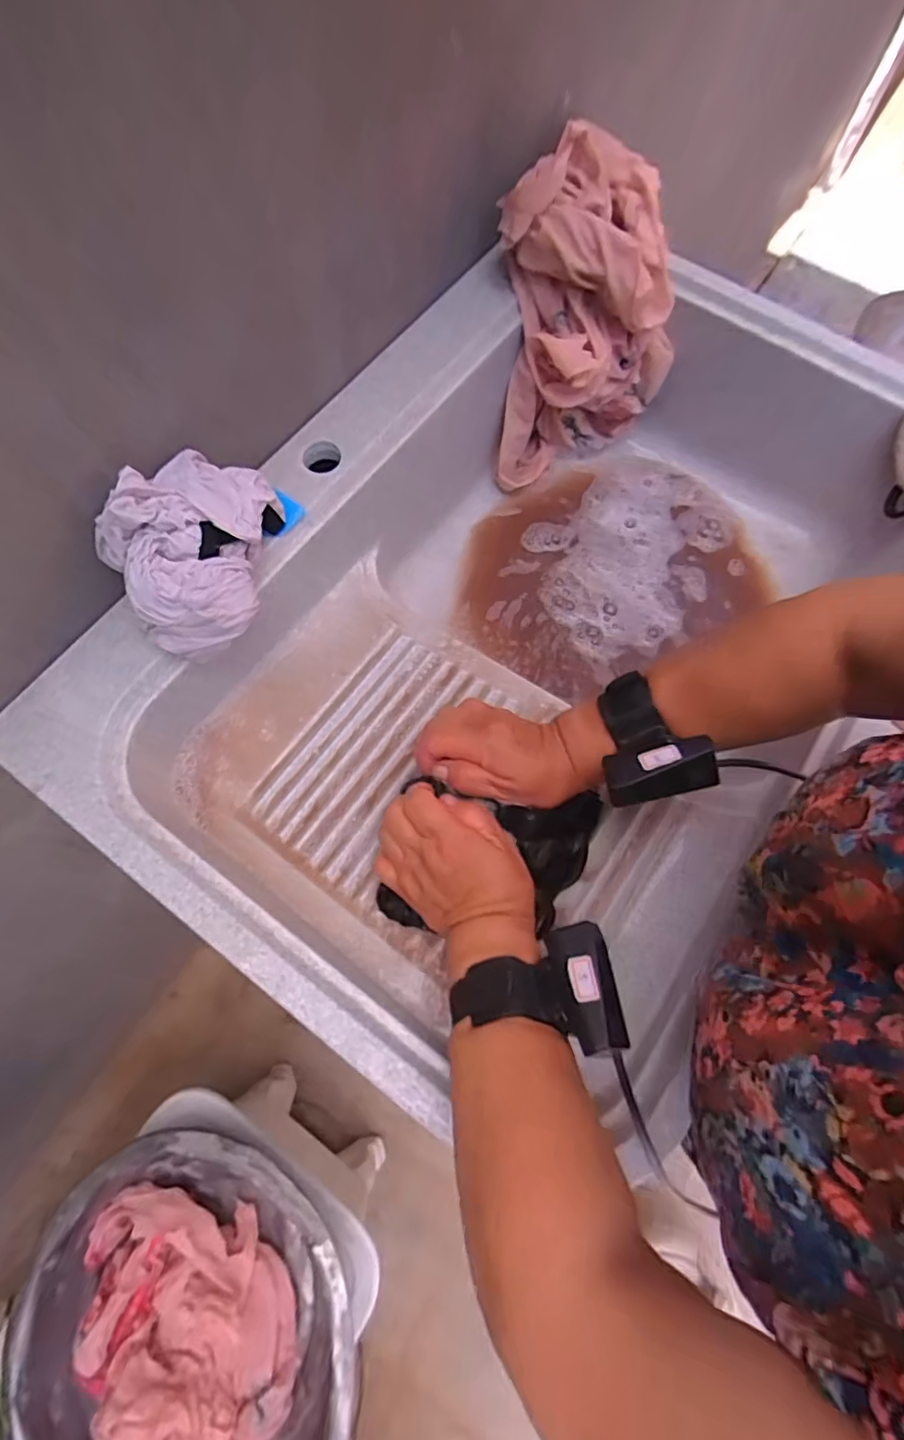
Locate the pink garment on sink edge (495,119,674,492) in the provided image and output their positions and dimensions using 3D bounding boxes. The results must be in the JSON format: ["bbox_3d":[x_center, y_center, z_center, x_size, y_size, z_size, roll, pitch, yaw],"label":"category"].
[{"bbox_3d":[0.143,-0.408,0.621,0.182,0.298,0.118,-9,71,-4],"label":"pink garment on sink edge"}]

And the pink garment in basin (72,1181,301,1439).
[{"bbox_3d":[-0.280,0.633,0.589,0.184,0.088,0.263,-30,74,-11],"label":"pink garment in basin"}]

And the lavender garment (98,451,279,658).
[{"bbox_3d":[-0.198,-0.128,0.426,0.100,0.095,0.137,0,71,-1],"label":"lavender garment"}]

